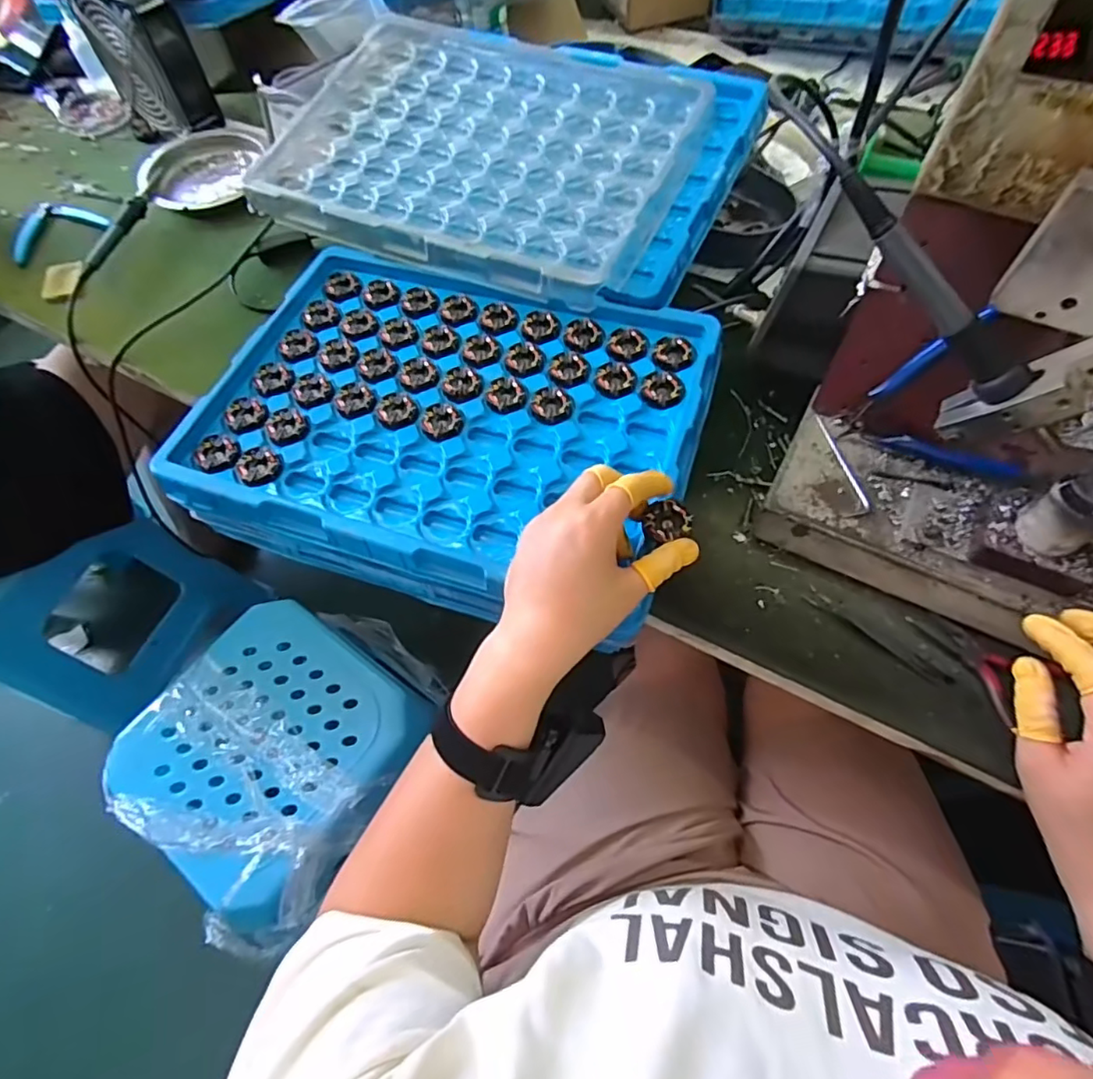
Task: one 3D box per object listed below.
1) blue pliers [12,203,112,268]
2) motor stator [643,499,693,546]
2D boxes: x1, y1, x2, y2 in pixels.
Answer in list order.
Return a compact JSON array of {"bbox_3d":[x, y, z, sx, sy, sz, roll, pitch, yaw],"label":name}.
[{"bbox_3d":[-0.570,-0.374,0.690,0.114,0.018,0.110,-20,62,-7],"label":"blue pliers"},{"bbox_3d":[0.076,-0.011,0.370,0.028,0.008,0.026,-2,61,3],"label":"motor stator"}]

